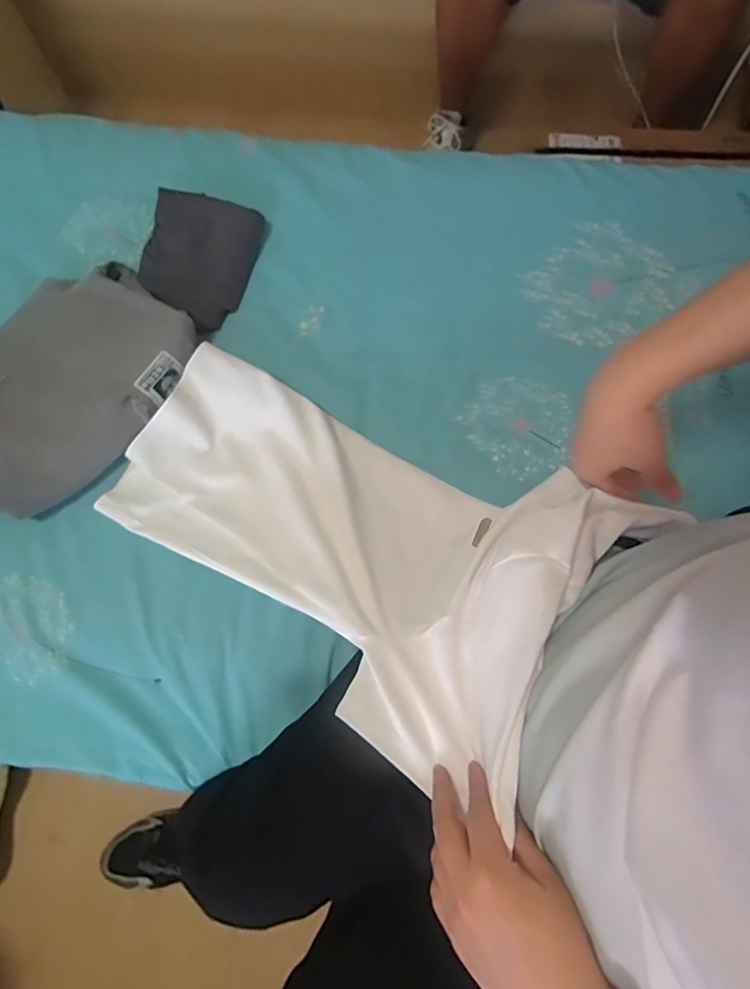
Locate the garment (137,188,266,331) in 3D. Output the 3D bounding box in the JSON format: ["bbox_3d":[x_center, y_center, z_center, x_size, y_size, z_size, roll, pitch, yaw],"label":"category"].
[{"bbox_3d":[-0.271,-0.360,0.775,0.161,0.062,0.207,14,77,5],"label":"garment"}]

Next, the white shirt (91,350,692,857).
[{"bbox_3d":[-0.037,0.034,0.616,0.598,0.156,0.306,30,78,32],"label":"white shirt"}]

